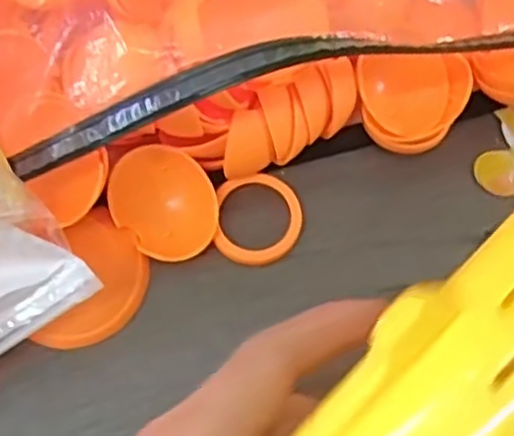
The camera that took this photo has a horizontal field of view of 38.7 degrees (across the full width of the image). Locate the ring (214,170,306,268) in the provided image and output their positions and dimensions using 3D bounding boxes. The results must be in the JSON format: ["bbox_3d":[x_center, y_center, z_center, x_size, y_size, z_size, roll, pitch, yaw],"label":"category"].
[{"bbox_3d":[0.001,0.000,0.273,0.032,0.004,0.035,1,71,-2],"label":"ring"}]

